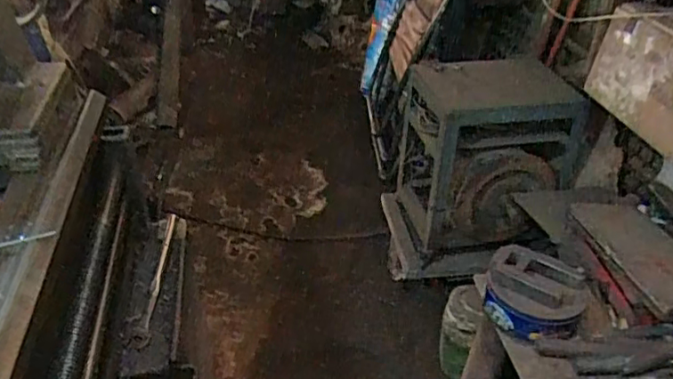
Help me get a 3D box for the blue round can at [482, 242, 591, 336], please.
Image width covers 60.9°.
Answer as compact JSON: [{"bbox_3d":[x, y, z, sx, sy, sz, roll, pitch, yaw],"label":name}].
[{"bbox_3d":[0.385,0.202,1.111,0.193,0.090,0.165,12,36,15],"label":"blue round can"}]

